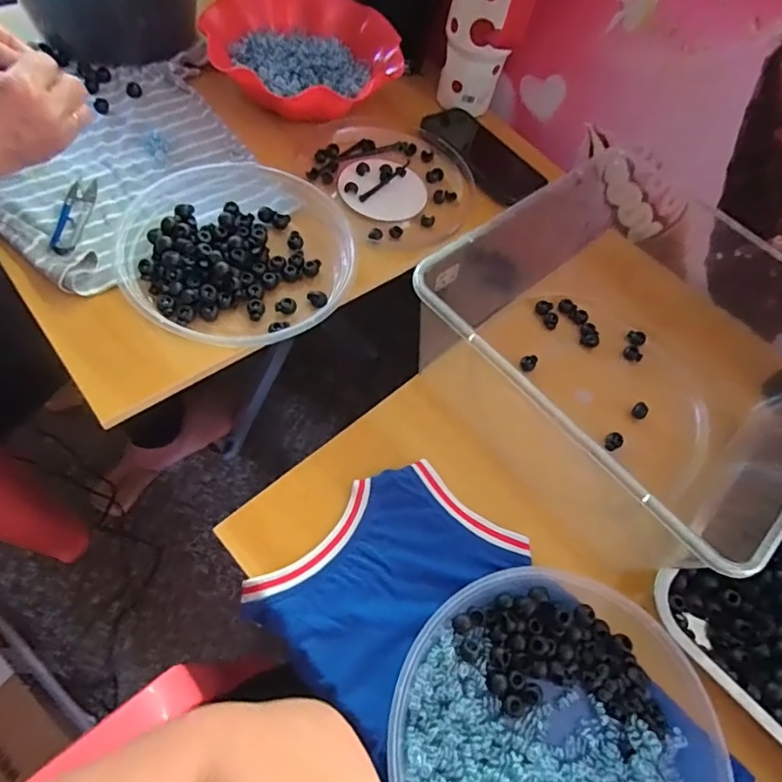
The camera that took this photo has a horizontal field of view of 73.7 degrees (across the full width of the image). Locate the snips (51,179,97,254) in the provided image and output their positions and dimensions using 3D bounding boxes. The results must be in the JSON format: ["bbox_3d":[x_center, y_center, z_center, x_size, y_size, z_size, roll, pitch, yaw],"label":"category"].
[{"bbox_3d":[-0.302,-0.167,0.497,0.026,0.004,0.109,3,54,-15],"label":"snips"}]

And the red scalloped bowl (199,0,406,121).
[{"bbox_3d":[-0.108,-0.440,0.650,0.230,0.051,0.238,4,61,-7],"label":"red scalloped bowl"}]

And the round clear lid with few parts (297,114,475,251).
[{"bbox_3d":[0.004,-0.248,0.598,0.171,0.020,0.201,-29,70,-24],"label":"round clear lid with few parts"}]

